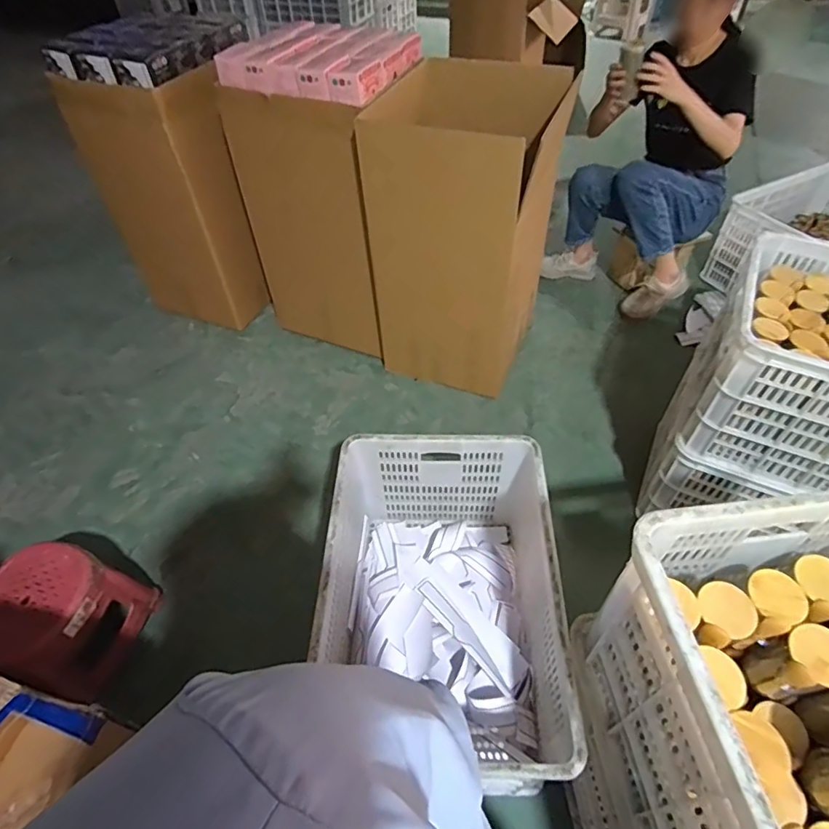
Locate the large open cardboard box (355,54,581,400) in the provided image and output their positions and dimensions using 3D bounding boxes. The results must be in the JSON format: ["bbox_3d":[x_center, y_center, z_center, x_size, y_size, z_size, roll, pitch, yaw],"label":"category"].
[{"bbox_3d":[0.137,-0.507,1.488,0.444,0.793,0.372,19,53,18],"label":"large open cardboard box"}]

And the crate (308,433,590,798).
[{"bbox_3d":[0.060,0.379,1.063,0.451,0.337,0.635,0,49,3],"label":"crate"}]

